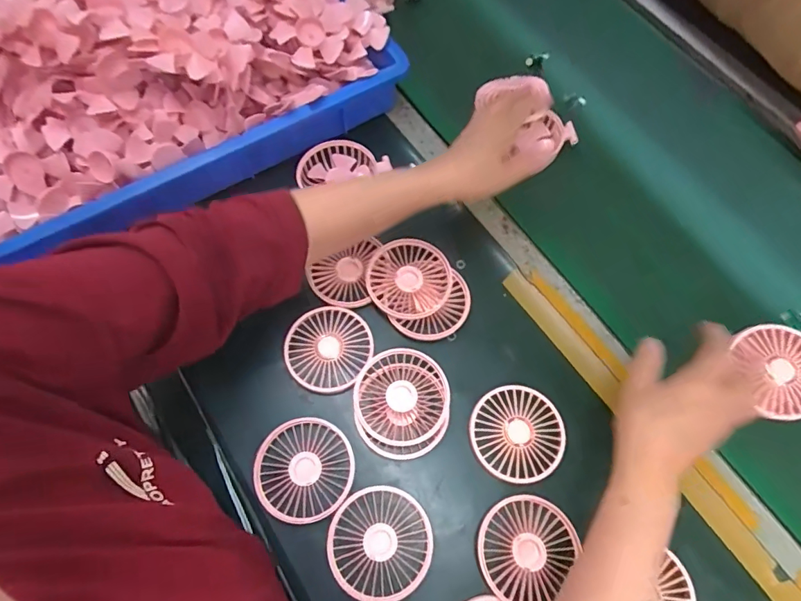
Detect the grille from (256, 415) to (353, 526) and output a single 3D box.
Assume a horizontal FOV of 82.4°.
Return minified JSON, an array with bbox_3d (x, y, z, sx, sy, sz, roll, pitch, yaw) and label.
[{"bbox_3d":[-0.088,0.153,0.419,0.087,0.011,0.086,1,67,-3],"label":"grille"}]

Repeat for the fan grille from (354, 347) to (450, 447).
[{"bbox_3d":[0.002,0.092,0.438,0.086,0.018,0.085,1,67,-3],"label":"fan grille"}]

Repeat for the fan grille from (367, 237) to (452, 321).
[{"bbox_3d":[0.010,-0.022,0.482,0.086,0.015,0.085,1,67,-3],"label":"fan grille"}]

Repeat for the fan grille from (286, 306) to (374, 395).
[{"bbox_3d":[-0.073,0.046,0.459,0.085,0.012,0.085,1,67,-3],"label":"fan grille"}]

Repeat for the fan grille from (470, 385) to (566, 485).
[{"bbox_3d":[0.111,0.124,0.431,0.084,0.007,0.086,1,67,-3],"label":"fan grille"}]

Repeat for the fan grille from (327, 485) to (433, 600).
[{"bbox_3d":[-0.018,0.211,0.398,0.087,0.005,0.086,-14,69,-9],"label":"fan grille"}]

